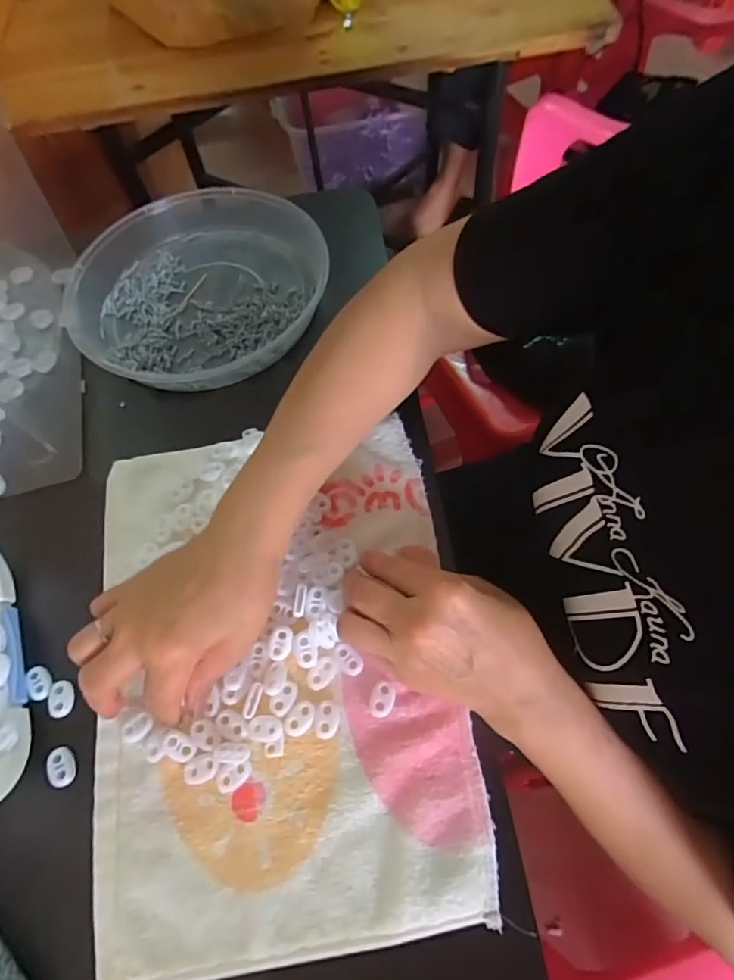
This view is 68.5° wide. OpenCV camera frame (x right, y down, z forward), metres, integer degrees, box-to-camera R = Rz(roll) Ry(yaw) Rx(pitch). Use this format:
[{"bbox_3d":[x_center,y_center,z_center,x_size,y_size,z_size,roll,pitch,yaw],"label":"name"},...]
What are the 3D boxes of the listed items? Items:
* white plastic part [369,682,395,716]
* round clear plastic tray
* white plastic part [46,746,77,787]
[{"bbox_3d":[0.010,0.133,0.341,0.014,0.005,0.020,12,65,10],"label":"white plastic part"},{"bbox_3d":[-0.156,-0.188,0.506,0.224,0.048,0.224,-2,64,4],"label":"round clear plastic tray"},{"bbox_3d":[-0.193,0.174,0.340,0.014,0.008,0.023,-25,64,-8],"label":"white plastic part"}]

